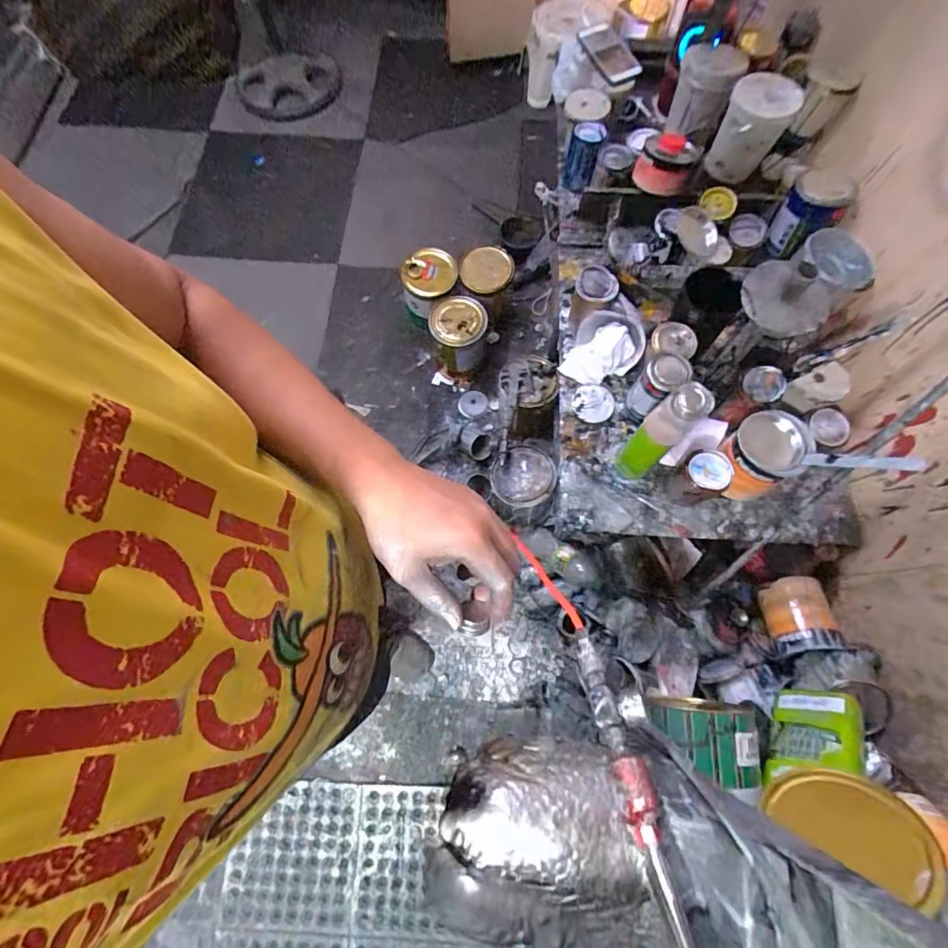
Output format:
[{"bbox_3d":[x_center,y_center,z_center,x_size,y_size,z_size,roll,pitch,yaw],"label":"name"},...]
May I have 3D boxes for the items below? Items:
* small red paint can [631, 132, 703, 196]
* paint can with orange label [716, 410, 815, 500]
[{"bbox_3d":[0.366,-0.598,0.934,0.102,0.071,0.112,31,74,9],"label":"small red paint can"},{"bbox_3d":[0.454,-0.026,0.786,0.133,0.142,0.111,-26,74,-9],"label":"paint can with orange label"}]

